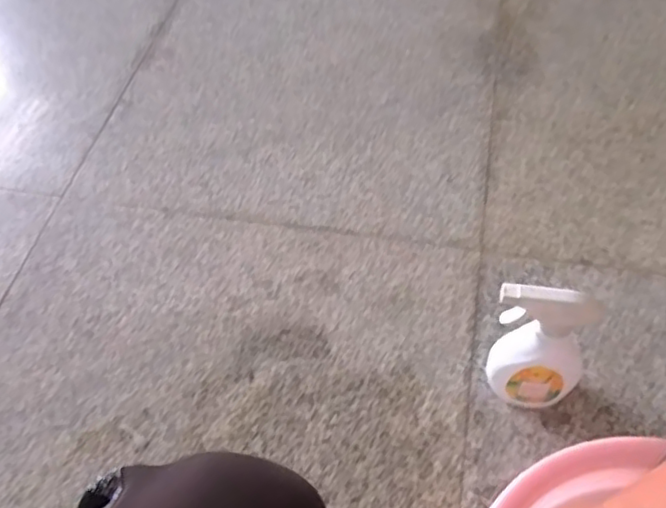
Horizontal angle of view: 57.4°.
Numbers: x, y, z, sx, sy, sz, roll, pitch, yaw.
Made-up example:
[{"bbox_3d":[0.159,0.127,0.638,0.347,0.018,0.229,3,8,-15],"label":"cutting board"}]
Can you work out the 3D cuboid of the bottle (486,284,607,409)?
[{"bbox_3d":[0.200,0.095,0.593,0.094,0.193,0.054,12,57,12],"label":"bottle"}]

